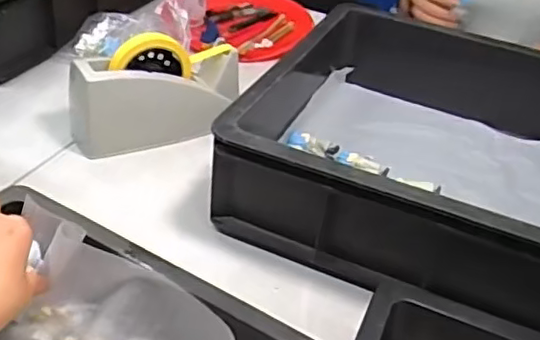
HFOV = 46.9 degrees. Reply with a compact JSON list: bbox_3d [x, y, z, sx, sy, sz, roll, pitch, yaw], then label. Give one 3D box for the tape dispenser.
[{"bbox_3d":[-0.128,-0.091,0.734,0.198,0.112,0.077,-14,39,-27],"label":"tape dispenser"}]

